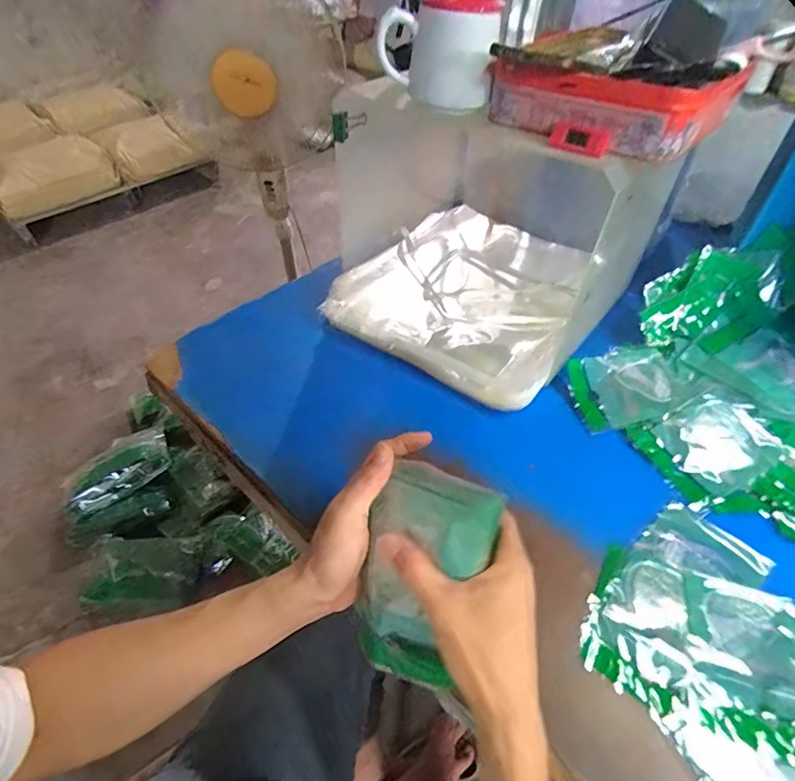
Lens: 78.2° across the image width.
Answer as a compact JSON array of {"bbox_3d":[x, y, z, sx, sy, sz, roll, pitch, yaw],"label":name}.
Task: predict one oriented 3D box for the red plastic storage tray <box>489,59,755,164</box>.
[{"bbox_3d":[0.190,-0.271,0.460,0.100,0.055,0.192,-31,53,-26],"label":"red plastic storage tray"}]

